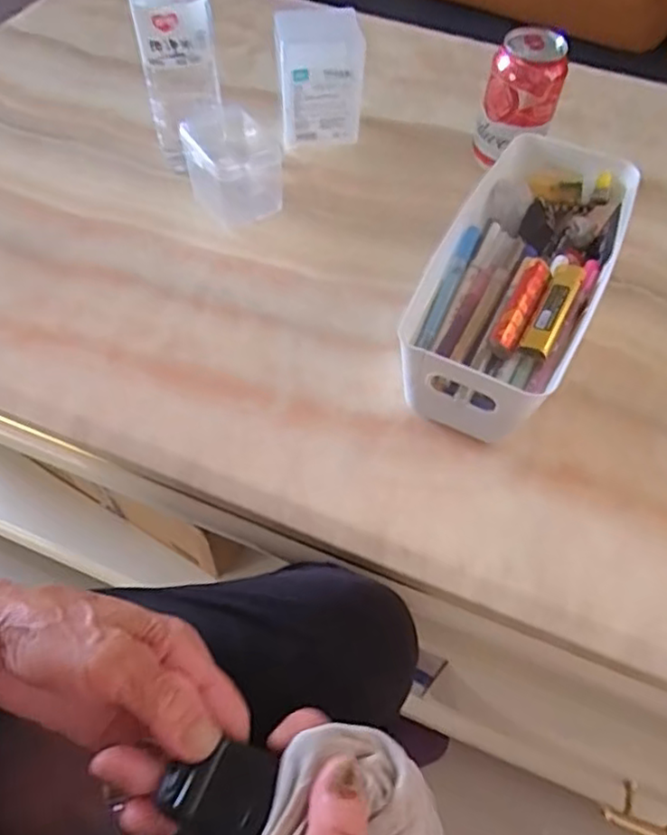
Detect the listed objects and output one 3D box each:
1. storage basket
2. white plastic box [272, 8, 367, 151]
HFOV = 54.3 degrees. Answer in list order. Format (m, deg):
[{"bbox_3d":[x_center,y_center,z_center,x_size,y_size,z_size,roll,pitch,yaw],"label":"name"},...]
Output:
[{"bbox_3d":[0.143,-0.107,0.498,0.112,0.082,0.280,23,58,13],"label":"storage basket"},{"bbox_3d":[-0.014,-0.318,0.619,0.074,0.104,0.066,-11,57,-9],"label":"white plastic box"}]

